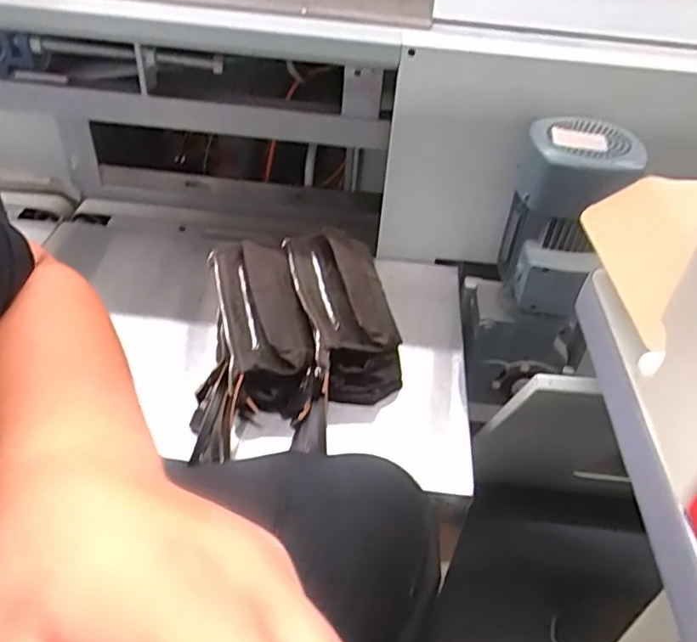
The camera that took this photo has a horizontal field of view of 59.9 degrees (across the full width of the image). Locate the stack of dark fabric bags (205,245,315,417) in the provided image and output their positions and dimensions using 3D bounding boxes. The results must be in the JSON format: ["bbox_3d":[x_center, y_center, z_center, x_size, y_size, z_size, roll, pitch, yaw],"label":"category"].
[{"bbox_3d":[-0.115,0.004,0.805,0.108,0.086,0.269,-8,43,-14],"label":"stack of dark fabric bags"}]

